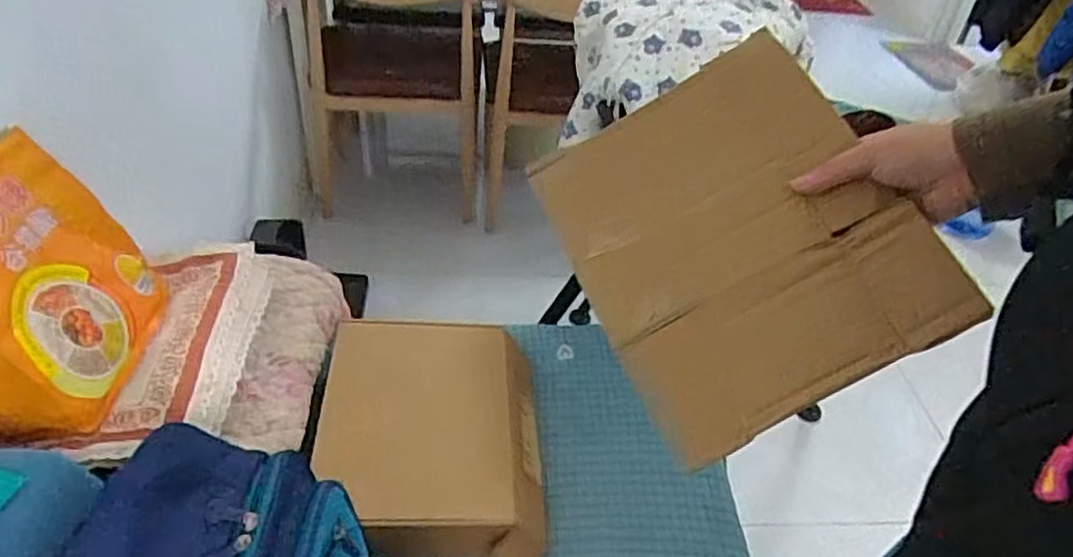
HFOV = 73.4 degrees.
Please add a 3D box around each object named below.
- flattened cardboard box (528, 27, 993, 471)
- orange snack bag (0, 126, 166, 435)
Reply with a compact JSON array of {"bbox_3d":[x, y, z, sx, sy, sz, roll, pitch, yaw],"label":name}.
[{"bbox_3d":[0.148,-0.037,0.558,0.228,0.016,0.283,-29,65,8],"label":"flattened cardboard box"},{"bbox_3d":[-0.534,-0.002,0.806,0.128,0.237,0.254,4,39,-3],"label":"orange snack bag"}]

